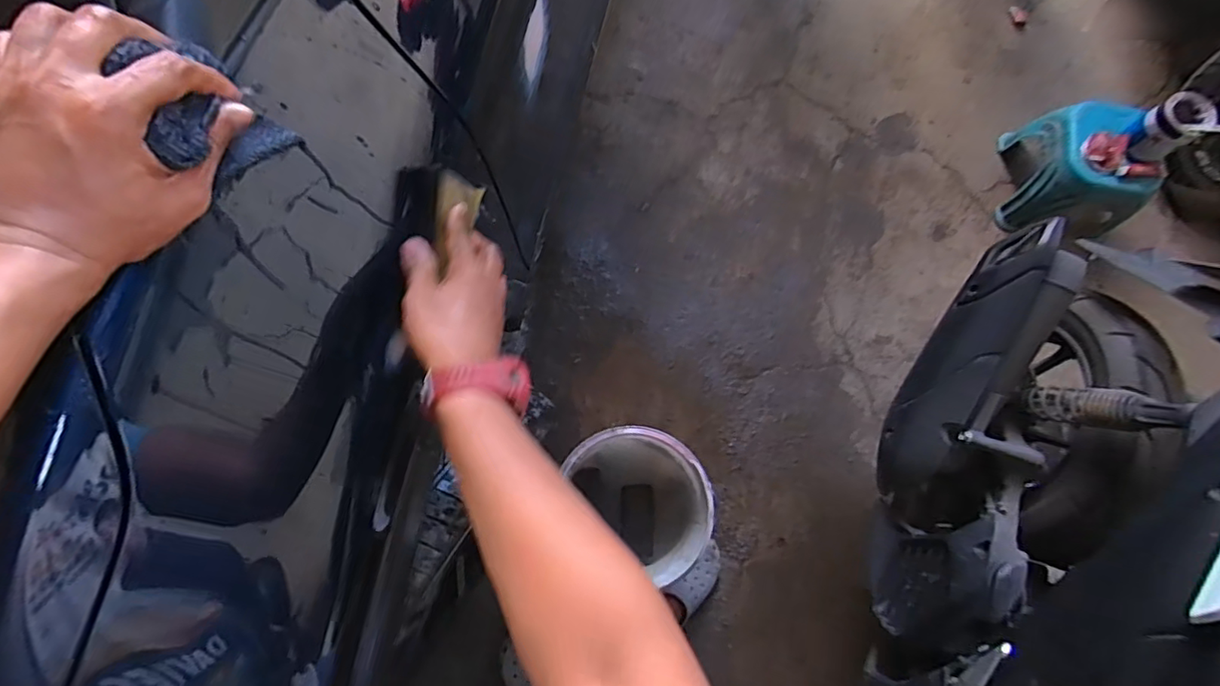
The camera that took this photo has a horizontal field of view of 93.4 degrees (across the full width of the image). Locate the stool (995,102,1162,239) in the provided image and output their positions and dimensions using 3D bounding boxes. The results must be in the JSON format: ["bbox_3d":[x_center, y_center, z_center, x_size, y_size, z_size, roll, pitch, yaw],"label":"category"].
[{"bbox_3d":[1.183,-0.440,1.453,0.260,0.260,0.281,8,78,0],"label":"stool"}]

